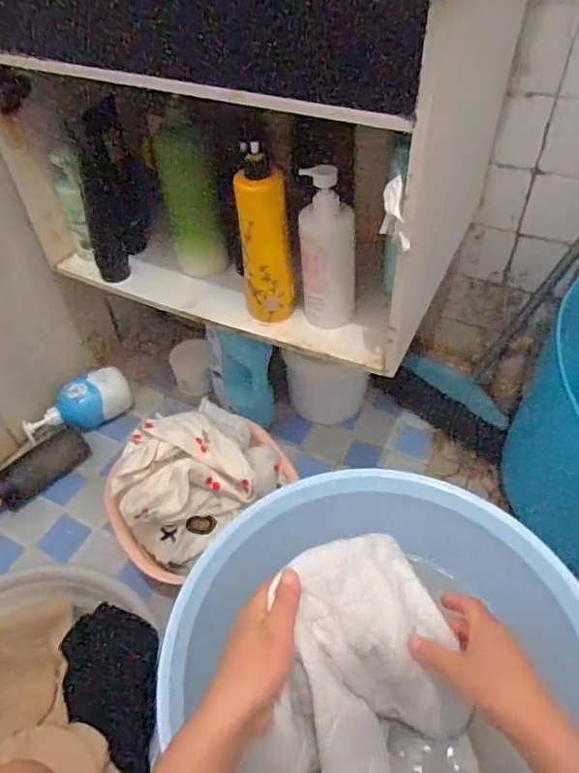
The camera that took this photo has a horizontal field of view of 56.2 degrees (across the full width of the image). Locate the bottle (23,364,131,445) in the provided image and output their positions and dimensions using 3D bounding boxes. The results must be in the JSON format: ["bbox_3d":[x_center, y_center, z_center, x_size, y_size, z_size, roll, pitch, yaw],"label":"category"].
[{"bbox_3d":[-0.387,0.042,1.006,0.195,0.092,0.065,-33,52,-24],"label":"bottle"}]

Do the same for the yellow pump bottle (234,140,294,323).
[{"bbox_3d":[-0.028,-0.170,0.680,0.059,0.194,0.042,9,48,13],"label":"yellow pump bottle"}]

